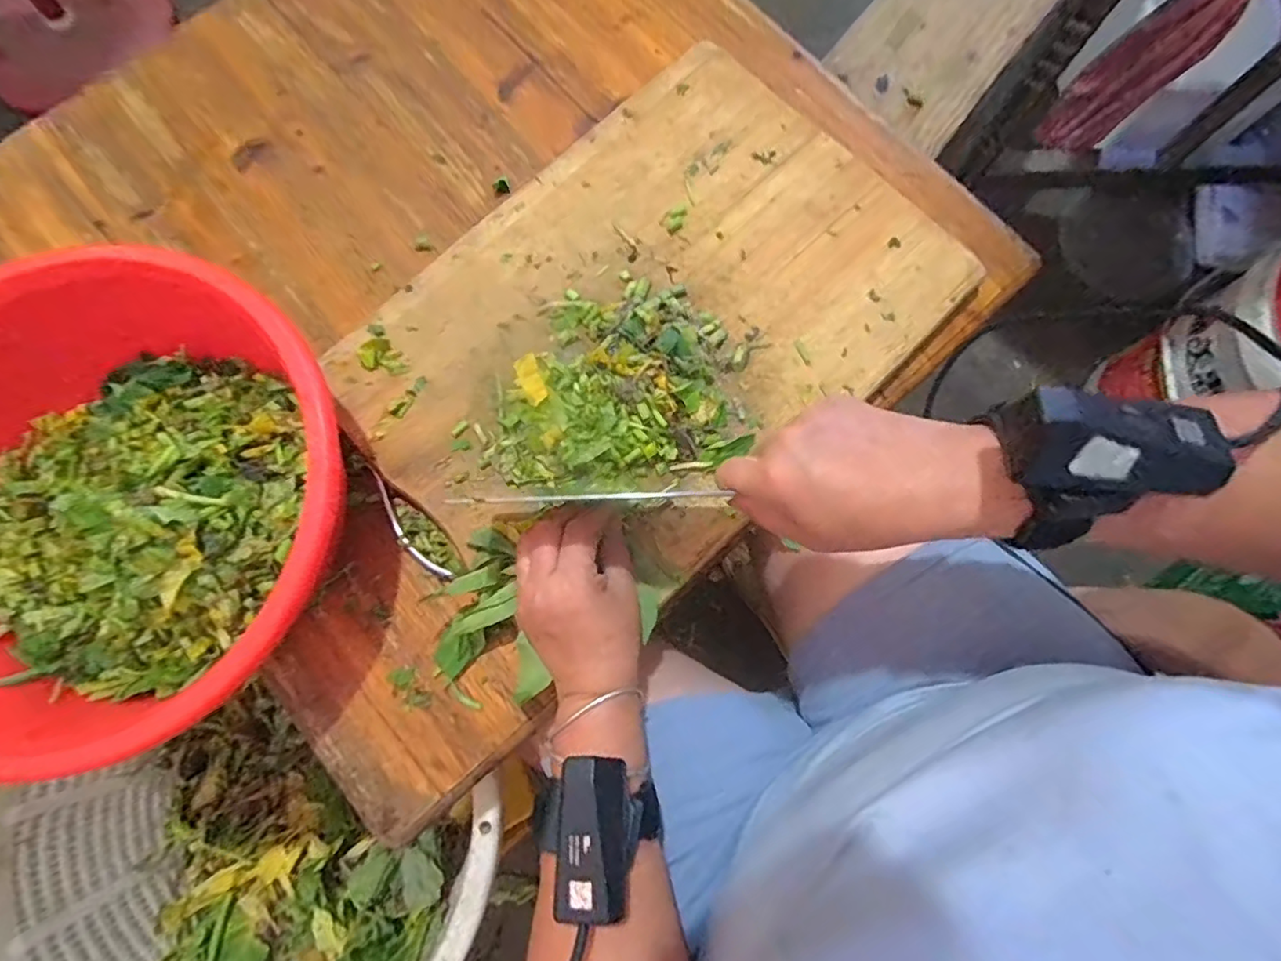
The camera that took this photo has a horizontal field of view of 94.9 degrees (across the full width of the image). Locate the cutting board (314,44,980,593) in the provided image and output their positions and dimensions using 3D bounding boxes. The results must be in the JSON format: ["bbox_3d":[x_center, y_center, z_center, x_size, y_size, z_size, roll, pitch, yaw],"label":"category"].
[{"bbox_3d":[0.009,-0.122,0.437,0.418,0.018,0.302,-43,80,-8],"label":"cutting board"}]

